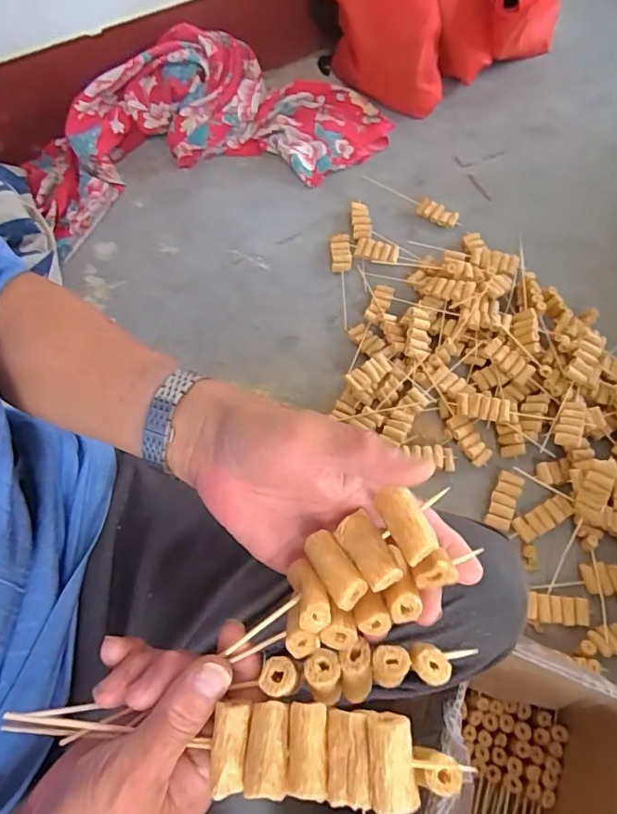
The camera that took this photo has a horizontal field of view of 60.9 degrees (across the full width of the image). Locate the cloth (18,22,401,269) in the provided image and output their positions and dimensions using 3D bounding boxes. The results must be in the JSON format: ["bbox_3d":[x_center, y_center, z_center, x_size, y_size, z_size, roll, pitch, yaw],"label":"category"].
[{"bbox_3d":[-0.202,-0.611,1.121,0.799,0.191,0.291,-21,66,-10],"label":"cloth"}]

